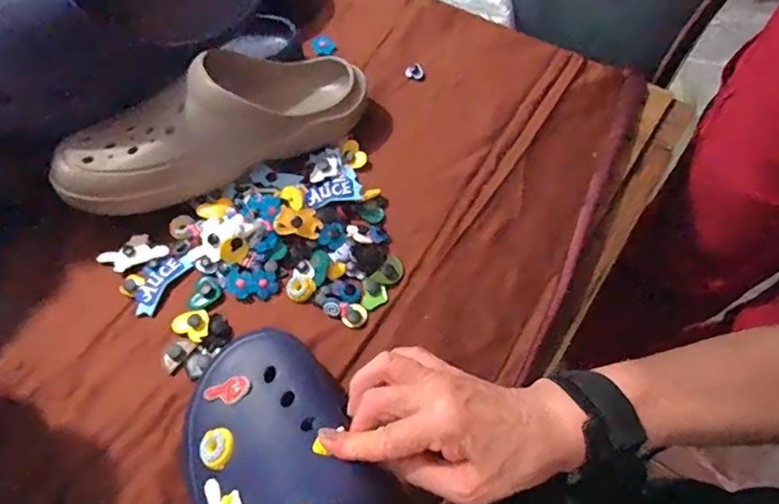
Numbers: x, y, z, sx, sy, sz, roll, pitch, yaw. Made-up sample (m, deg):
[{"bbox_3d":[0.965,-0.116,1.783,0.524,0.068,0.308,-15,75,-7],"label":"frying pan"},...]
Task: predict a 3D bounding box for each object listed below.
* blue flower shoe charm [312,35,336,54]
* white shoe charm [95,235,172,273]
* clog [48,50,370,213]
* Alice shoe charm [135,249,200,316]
[{"bbox_3d":[-0.076,-0.238,0.603,0.023,0.009,0.028,-23,65,-10],"label":"blue flower shoe charm"},{"bbox_3d":[-0.232,0.000,0.476,0.057,0.005,0.029,-23,63,-10],"label":"white shoe charm"},{"bbox_3d":[-0.154,-0.112,0.480,0.286,0.089,0.092,-29,64,-13],"label":"clog"},{"bbox_3d":[-0.197,0.024,0.457,0.024,0.004,0.066,29,66,17],"label":"Alice shoe charm"}]

